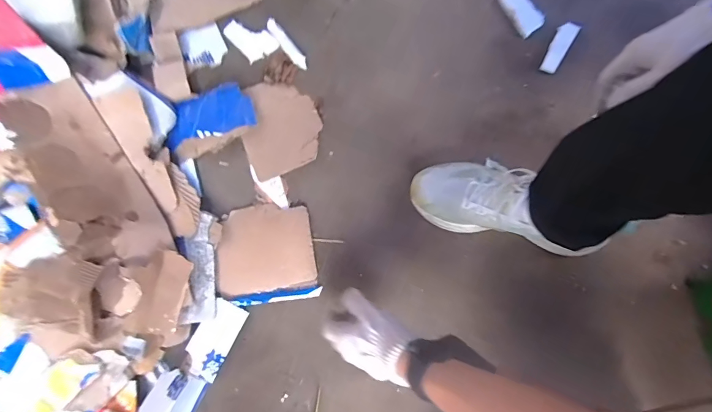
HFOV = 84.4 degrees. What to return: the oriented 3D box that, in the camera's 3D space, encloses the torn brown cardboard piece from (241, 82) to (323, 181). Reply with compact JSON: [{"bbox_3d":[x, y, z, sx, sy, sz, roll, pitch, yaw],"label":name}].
[{"bbox_3d":[-0.128,-0.139,0.655,0.130,0.034,0.160,-21,79,-6],"label":"torn brown cardboard piece"}]

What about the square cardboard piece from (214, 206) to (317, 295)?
[{"bbox_3d":[-0.143,0.065,0.621,0.148,0.009,0.132,-6,78,-3],"label":"square cardboard piece"}]

